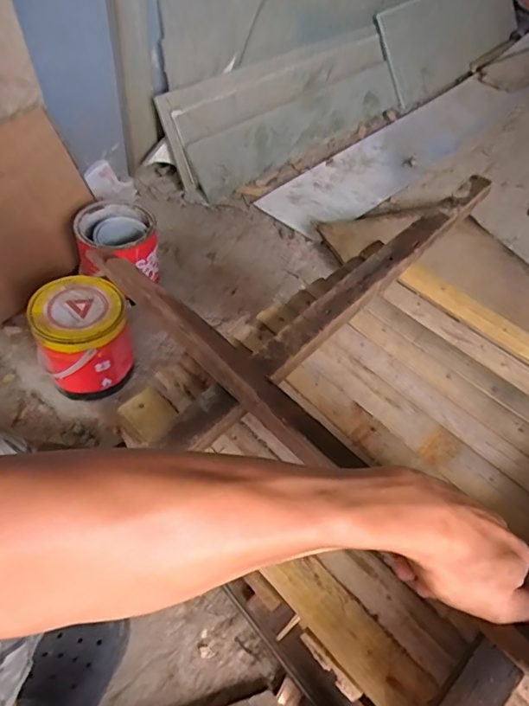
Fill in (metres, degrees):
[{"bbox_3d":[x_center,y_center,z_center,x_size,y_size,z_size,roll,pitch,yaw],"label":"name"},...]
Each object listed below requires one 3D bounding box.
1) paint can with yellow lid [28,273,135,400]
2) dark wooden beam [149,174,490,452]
[{"bbox_3d":[-0.307,-0.029,0.870,0.149,0.130,0.157,-13,53,-16],"label":"paint can with yellow lid"},{"bbox_3d":[0.102,-0.070,0.530,0.035,0.033,0.524,35,57,24],"label":"dark wooden beam"}]

